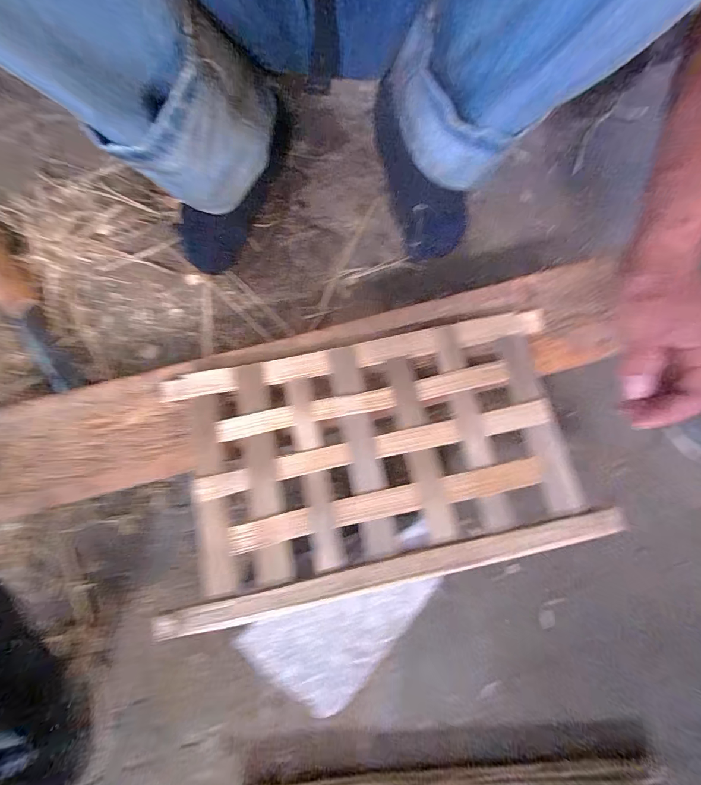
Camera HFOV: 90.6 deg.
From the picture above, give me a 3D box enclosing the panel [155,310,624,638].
[{"bbox_3d":[0.022,0.060,0.337,0.369,0.023,0.227,-12,80,-3],"label":"panel"}]

